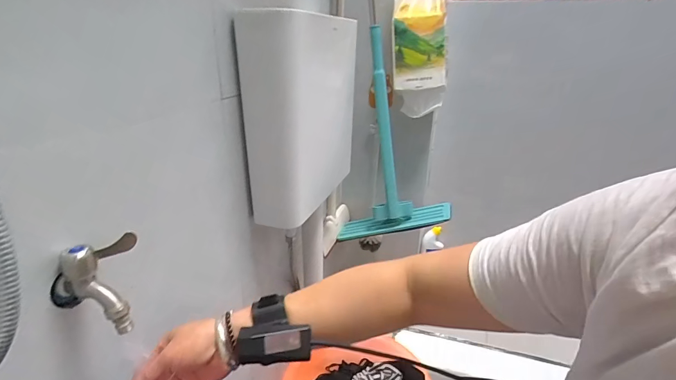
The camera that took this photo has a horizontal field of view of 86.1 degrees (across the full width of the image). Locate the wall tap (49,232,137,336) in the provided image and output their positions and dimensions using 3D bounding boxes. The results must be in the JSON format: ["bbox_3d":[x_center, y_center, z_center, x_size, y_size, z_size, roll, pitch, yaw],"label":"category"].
[{"bbox_3d":[-0.254,0.097,0.373,0.075,0.083,0.053,-3,23,-12],"label":"wall tap"}]

